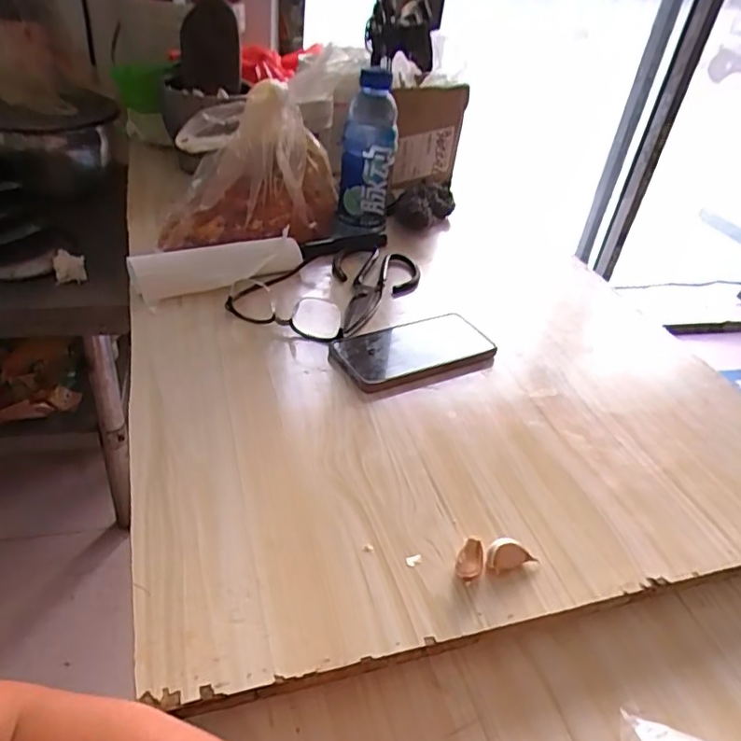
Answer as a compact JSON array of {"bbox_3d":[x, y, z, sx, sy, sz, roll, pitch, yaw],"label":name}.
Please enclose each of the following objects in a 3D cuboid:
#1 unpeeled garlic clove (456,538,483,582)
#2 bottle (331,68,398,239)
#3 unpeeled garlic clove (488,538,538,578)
[{"bbox_3d":[0.067,0.130,0.399,0.016,0.017,0.028,16,38,11],"label":"unpeeled garlic clove"},{"bbox_3d":[-0.003,-0.273,0.754,0.068,0.188,0.080,8,37,1],"label":"bottle"},{"bbox_3d":[0.096,0.128,0.409,0.036,0.015,0.018,-11,41,-23],"label":"unpeeled garlic clove"}]

